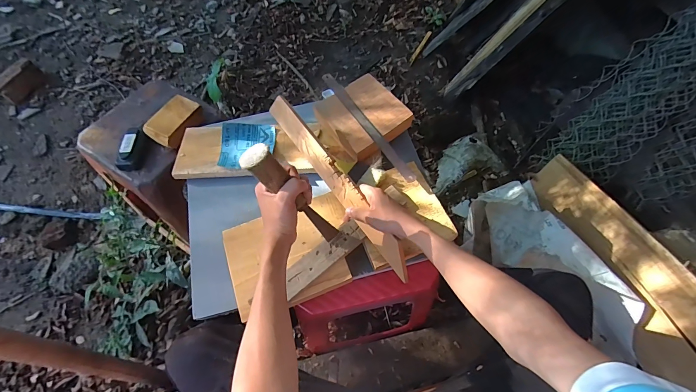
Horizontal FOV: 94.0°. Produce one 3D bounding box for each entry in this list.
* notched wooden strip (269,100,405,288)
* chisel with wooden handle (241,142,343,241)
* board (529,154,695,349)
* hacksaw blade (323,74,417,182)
[{"bbox_3d":[-0.018,-0.027,0.551,0.040,0.009,0.381,-43,74,20],"label":"notched wooden strip"},{"bbox_3d":[-0.068,0.005,0.460,0.032,0.224,0.036,3,61,25],"label":"chisel with wooden handle"},{"bbox_3d":[0.672,0.168,0.727,0.022,0.122,0.753,16,36,-26],"label":"board"},{"bbox_3d":[0.036,-0.142,0.633,0.022,0.008,0.301,-29,66,-13],"label":"hacksaw blade"}]

